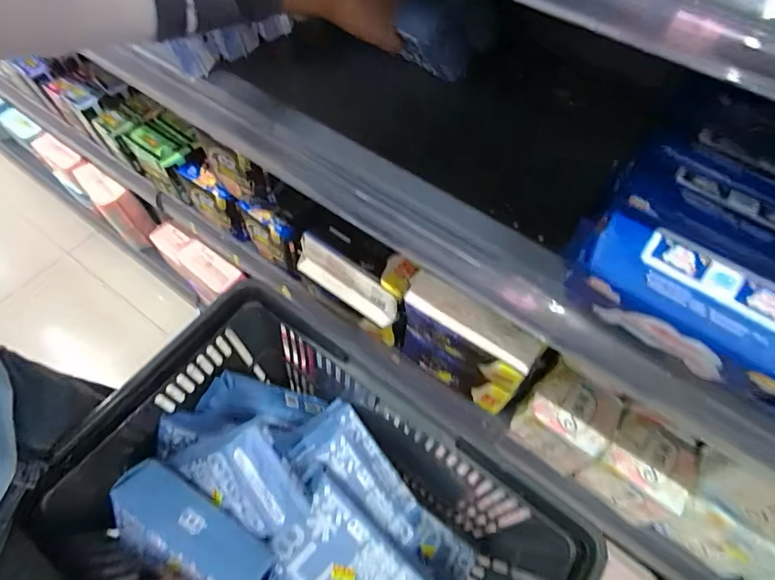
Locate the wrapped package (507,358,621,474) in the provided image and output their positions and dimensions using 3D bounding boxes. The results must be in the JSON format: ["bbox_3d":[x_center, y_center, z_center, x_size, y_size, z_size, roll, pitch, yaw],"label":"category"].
[{"bbox_3d":[0.239,0.167,0.582,0.100,0.083,0.111,34,65,15],"label":"wrapped package"}]

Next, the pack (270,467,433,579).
[{"bbox_3d":[-0.038,0.261,0.408,0.146,0.046,0.098,46,73,2],"label":"pack"}]

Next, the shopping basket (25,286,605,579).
[{"bbox_3d":[-0.083,0.248,0.449,0.458,0.246,0.292,35,65,16],"label":"shopping basket"}]

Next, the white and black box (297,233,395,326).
[{"bbox_3d":[-0.060,-0.012,0.605,0.169,0.057,0.031,34,65,15],"label":"white and black box"}]

